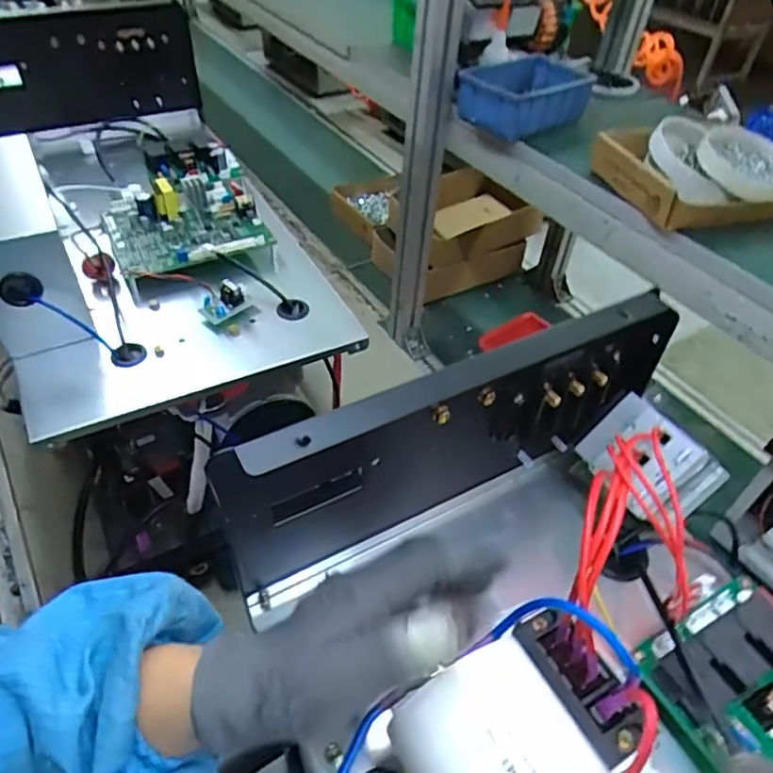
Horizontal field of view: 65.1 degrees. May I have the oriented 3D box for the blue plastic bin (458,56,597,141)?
[{"bbox_3d":[0.173,-0.361,0.758,0.157,0.054,0.106,-18,49,-21],"label":"blue plastic bin"}]

